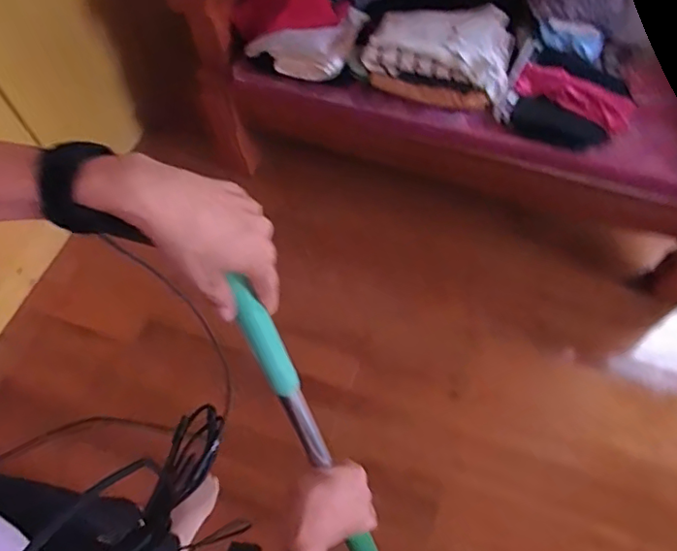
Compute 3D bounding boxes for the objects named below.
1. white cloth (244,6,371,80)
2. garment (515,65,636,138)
[{"bbox_3d":[-0.052,-0.558,1.335,0.316,0.066,0.181,-20,63,-8],"label":"white cloth"},{"bbox_3d":[0.570,-0.433,1.317,0.270,0.043,0.126,27,66,16],"label":"garment"}]

